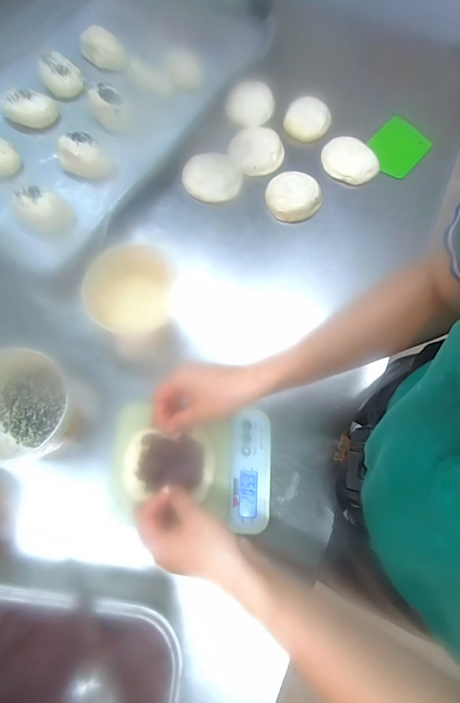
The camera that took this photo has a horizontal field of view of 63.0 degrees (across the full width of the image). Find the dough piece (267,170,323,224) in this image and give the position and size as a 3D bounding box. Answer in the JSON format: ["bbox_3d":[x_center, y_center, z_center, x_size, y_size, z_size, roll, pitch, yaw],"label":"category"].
[{"bbox_3d":[0.103,-0.252,0.613,0.086,0.023,0.083,1,71,-2],"label":"dough piece"}]

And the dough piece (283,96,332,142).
[{"bbox_3d":[0.140,-0.418,0.674,0.078,0.026,0.076,1,71,-2],"label":"dough piece"}]

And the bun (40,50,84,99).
[{"bbox_3d":[-0.299,-0.488,0.668,0.065,0.052,0.061,-25,74,-10],"label":"bun"}]

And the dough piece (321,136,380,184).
[{"bbox_3d":[0.204,-0.323,0.636,0.096,0.026,0.069,18,71,4],"label":"dough piece"}]

